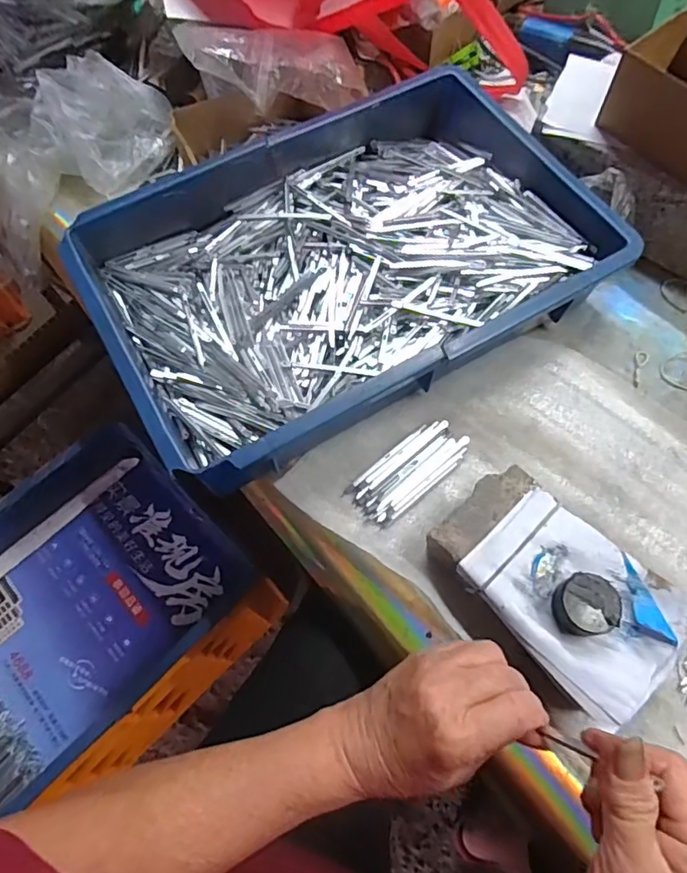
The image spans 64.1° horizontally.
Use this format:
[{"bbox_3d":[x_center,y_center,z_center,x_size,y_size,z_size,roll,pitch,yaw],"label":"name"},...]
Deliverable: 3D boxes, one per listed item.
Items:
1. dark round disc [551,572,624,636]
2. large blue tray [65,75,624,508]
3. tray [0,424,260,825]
[{"bbox_3d":[0.164,0.114,0.371,0.038,0.024,0.037,-1,66,1],"label":"dark round disc"},{"bbox_3d":[0.001,-0.154,0.495,0.418,0.074,0.278,-28,68,-11],"label":"large blue tray"},{"bbox_3d":[-0.347,0.220,0.645,0.281,0.084,0.433,39,72,17],"label":"tray"}]

